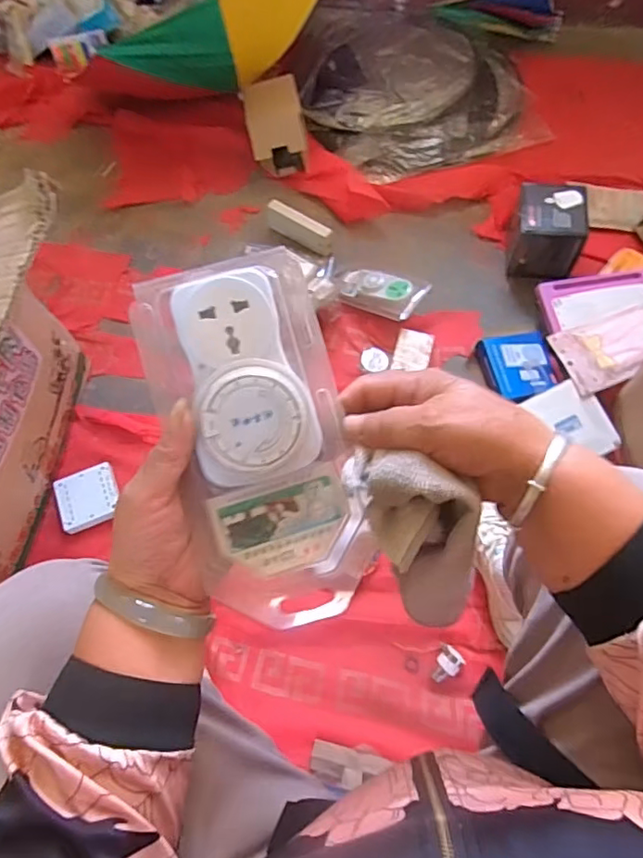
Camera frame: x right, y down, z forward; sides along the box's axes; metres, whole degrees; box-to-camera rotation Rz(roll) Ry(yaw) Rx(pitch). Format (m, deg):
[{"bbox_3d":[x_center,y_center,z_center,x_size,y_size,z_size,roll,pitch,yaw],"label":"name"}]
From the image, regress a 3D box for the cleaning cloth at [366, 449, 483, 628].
[{"bbox_3d":[0.066,0.076,0.357,0.056,0.156,0.046,-24,40,-7],"label":"cleaning cloth"}]

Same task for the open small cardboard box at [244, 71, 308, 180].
[{"bbox_3d":[-0.089,-0.594,1.084,0.109,0.090,0.150,-10,66,-1],"label":"open small cardboard box"}]

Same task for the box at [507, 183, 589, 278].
[{"bbox_3d":[0.393,-0.346,0.977,0.116,0.111,0.118,10,67,7],"label":"box"}]

